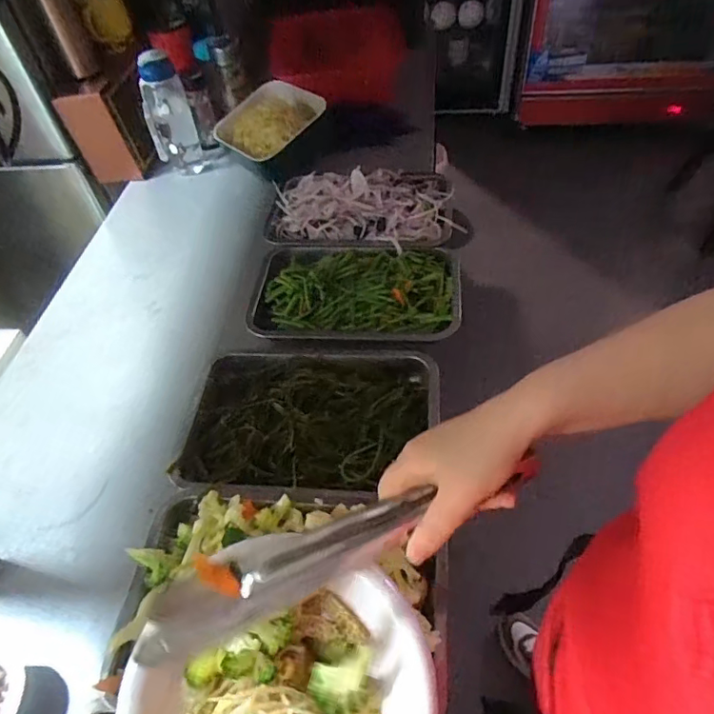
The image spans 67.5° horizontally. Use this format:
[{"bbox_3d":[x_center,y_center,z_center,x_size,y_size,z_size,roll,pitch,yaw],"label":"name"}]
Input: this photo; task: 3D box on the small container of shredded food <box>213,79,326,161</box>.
[{"bbox_3d":[-0.160,-0.426,0.984,0.145,0.055,0.168,39,83,14],"label":"small container of shredded food"}]

